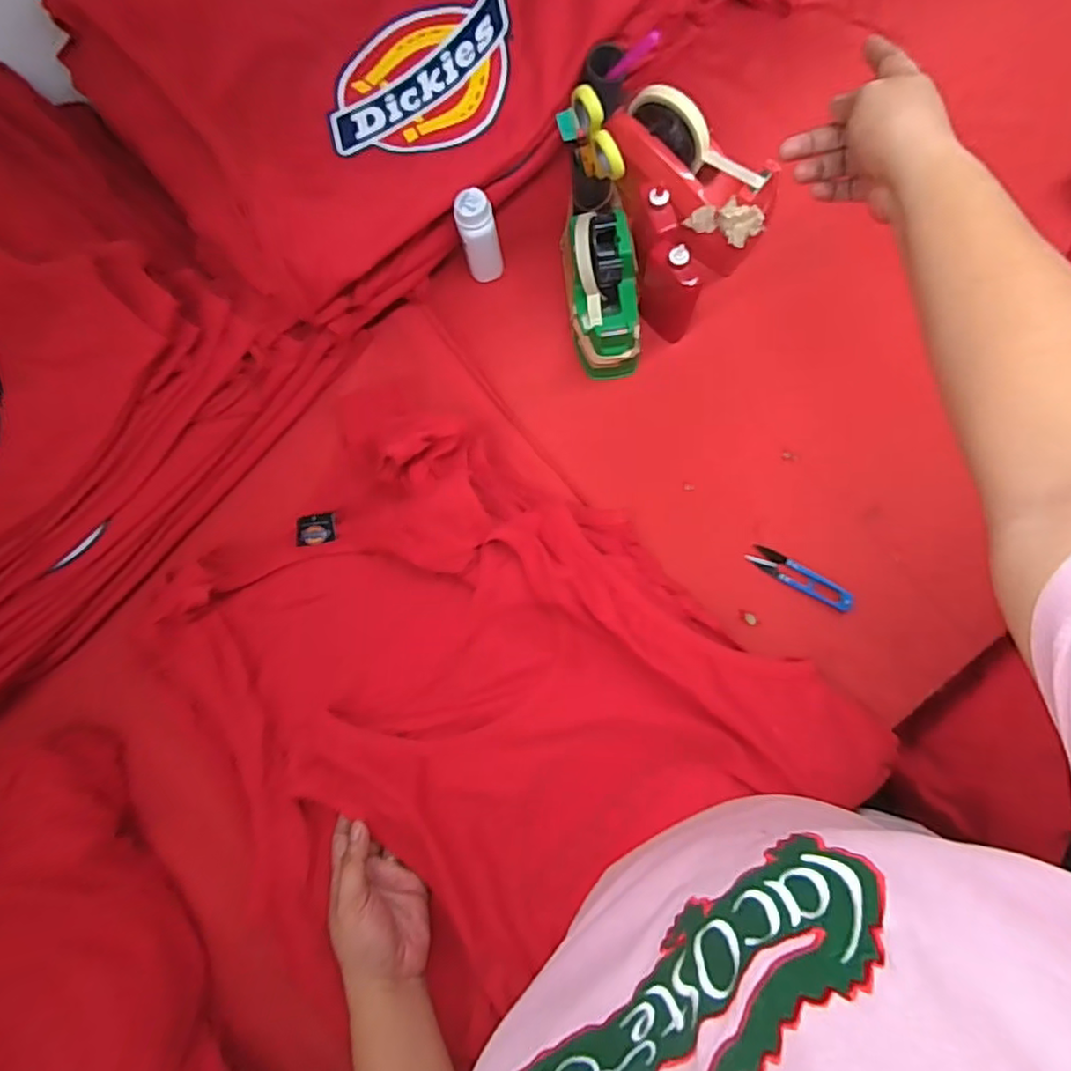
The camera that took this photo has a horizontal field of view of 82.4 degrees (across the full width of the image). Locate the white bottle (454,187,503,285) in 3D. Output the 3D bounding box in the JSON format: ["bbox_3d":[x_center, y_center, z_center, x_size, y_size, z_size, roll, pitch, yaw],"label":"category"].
[{"bbox_3d":[-0.057,-0.307,0.638,0.043,0.111,0.032,-5,74,-1],"label":"white bottle"}]

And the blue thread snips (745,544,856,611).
[{"bbox_3d":[0.258,0.042,0.595,0.106,0.007,0.024,28,81,12],"label":"blue thread snips"}]

